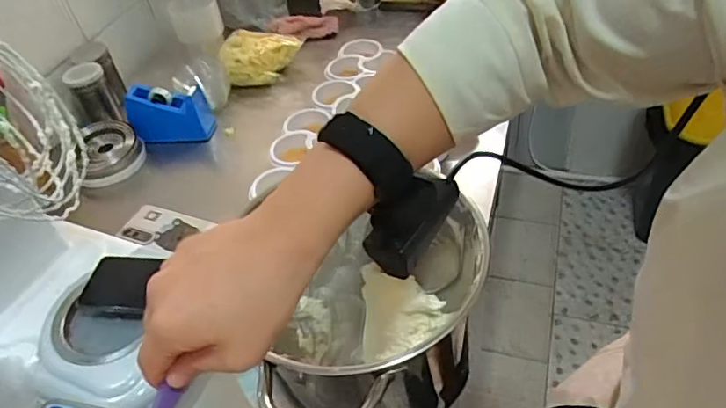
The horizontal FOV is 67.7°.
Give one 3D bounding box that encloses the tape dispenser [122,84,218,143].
[{"bbox_3d":[-0.338,-0.159,0.949,0.140,0.088,0.054,2,44,11],"label":"tape dispenser"}]

